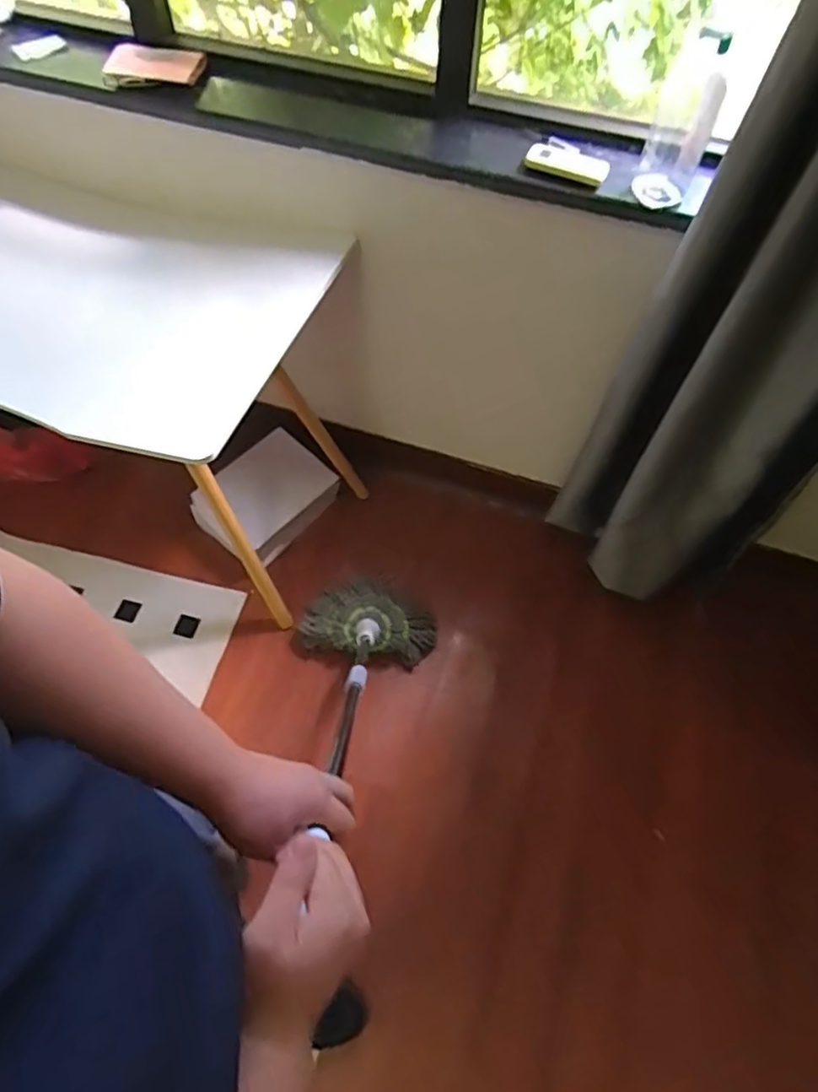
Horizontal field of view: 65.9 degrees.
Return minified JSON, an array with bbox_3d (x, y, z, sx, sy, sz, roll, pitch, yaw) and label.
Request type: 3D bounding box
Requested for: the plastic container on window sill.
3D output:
[{"bbox_3d":[0.394,-0.597,0.936,0.088,0.148,0.068,21,62,10],"label":"plastic container on window sill"}]

